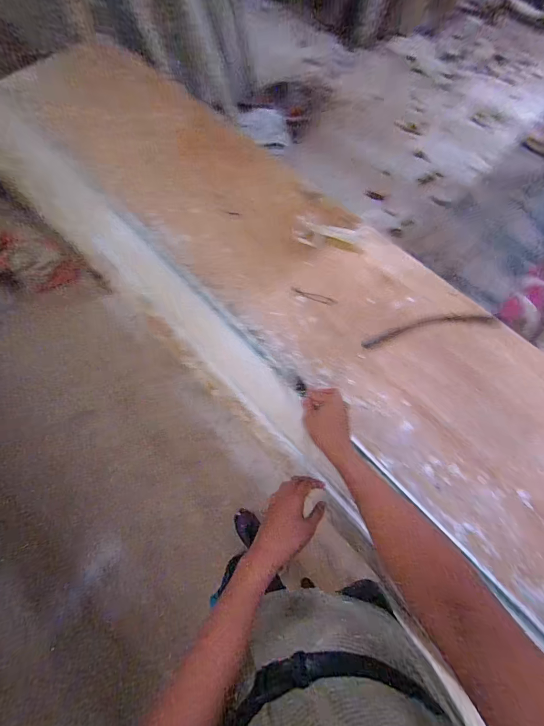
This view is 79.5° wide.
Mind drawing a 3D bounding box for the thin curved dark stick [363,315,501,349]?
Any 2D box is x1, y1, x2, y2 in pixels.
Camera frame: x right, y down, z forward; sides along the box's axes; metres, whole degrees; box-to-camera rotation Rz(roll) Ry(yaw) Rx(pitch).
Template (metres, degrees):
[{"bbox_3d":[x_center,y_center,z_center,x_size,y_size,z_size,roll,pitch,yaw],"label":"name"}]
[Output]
[{"bbox_3d":[0.379,-0.086,0.782,0.338,0.009,0.050,-10,69,-5],"label":"thin curved dark stick"}]

